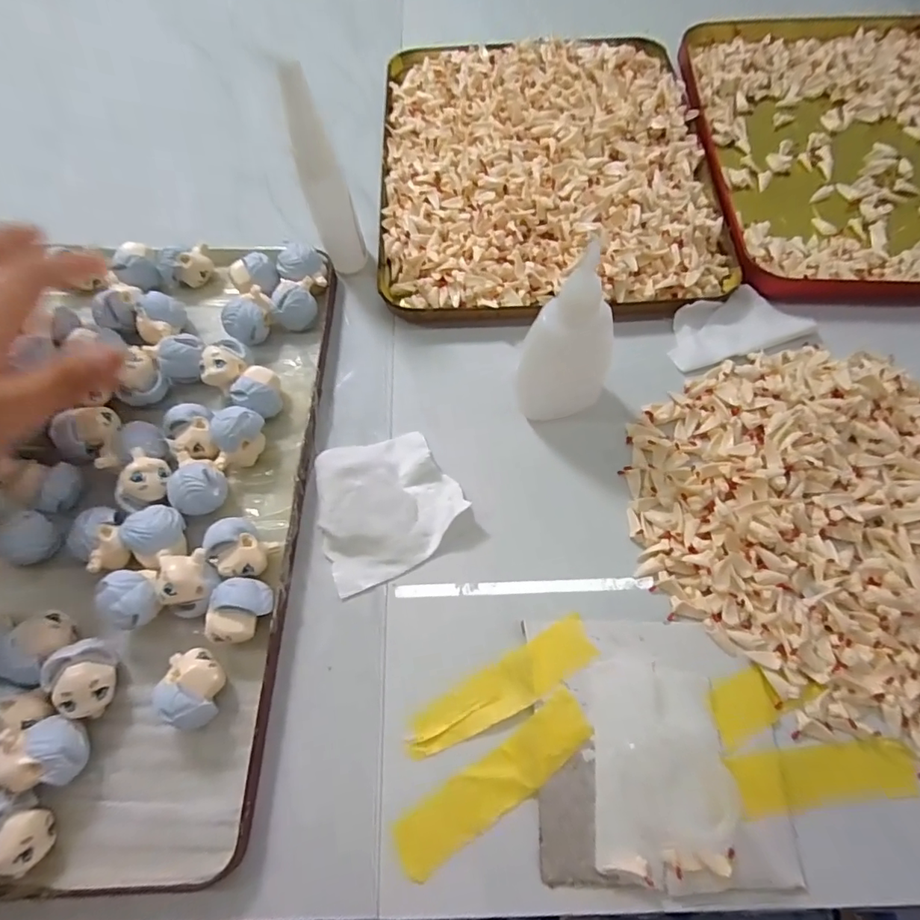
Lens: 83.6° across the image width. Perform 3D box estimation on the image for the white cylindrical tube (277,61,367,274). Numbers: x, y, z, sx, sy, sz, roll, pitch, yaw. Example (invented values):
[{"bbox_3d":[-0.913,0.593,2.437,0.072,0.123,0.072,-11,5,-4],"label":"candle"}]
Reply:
[{"bbox_3d":[-0.067,-0.134,0.264,0.022,0.113,0.019,-15,66,-5],"label":"white cylindrical tube"}]

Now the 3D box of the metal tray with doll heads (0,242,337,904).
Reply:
[{"bbox_3d":[-0.177,0.018,0.234,0.204,0.028,0.288,1,65,2],"label":"metal tray with doll heads"}]

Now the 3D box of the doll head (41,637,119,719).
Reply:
[{"bbox_3d":[-0.148,0.086,0.204,0.020,0.022,0.027,-30,68,-12],"label":"doll head"}]

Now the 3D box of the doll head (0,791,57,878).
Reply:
[{"bbox_3d":[-0.158,0.132,0.183,0.024,0.024,0.018,22,68,11],"label":"doll head"}]

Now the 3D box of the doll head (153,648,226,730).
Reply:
[{"bbox_3d":[-0.104,0.089,0.201,0.019,0.024,0.027,-1,65,1],"label":"doll head"}]

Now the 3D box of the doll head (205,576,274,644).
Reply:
[{"bbox_3d":[-0.090,0.061,0.209,0.020,0.018,0.026,22,68,11],"label":"doll head"}]

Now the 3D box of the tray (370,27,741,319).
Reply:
[{"bbox_3d":[0.052,-0.188,0.321,0.200,0.016,0.230,-2,65,1],"label":"tray"}]

